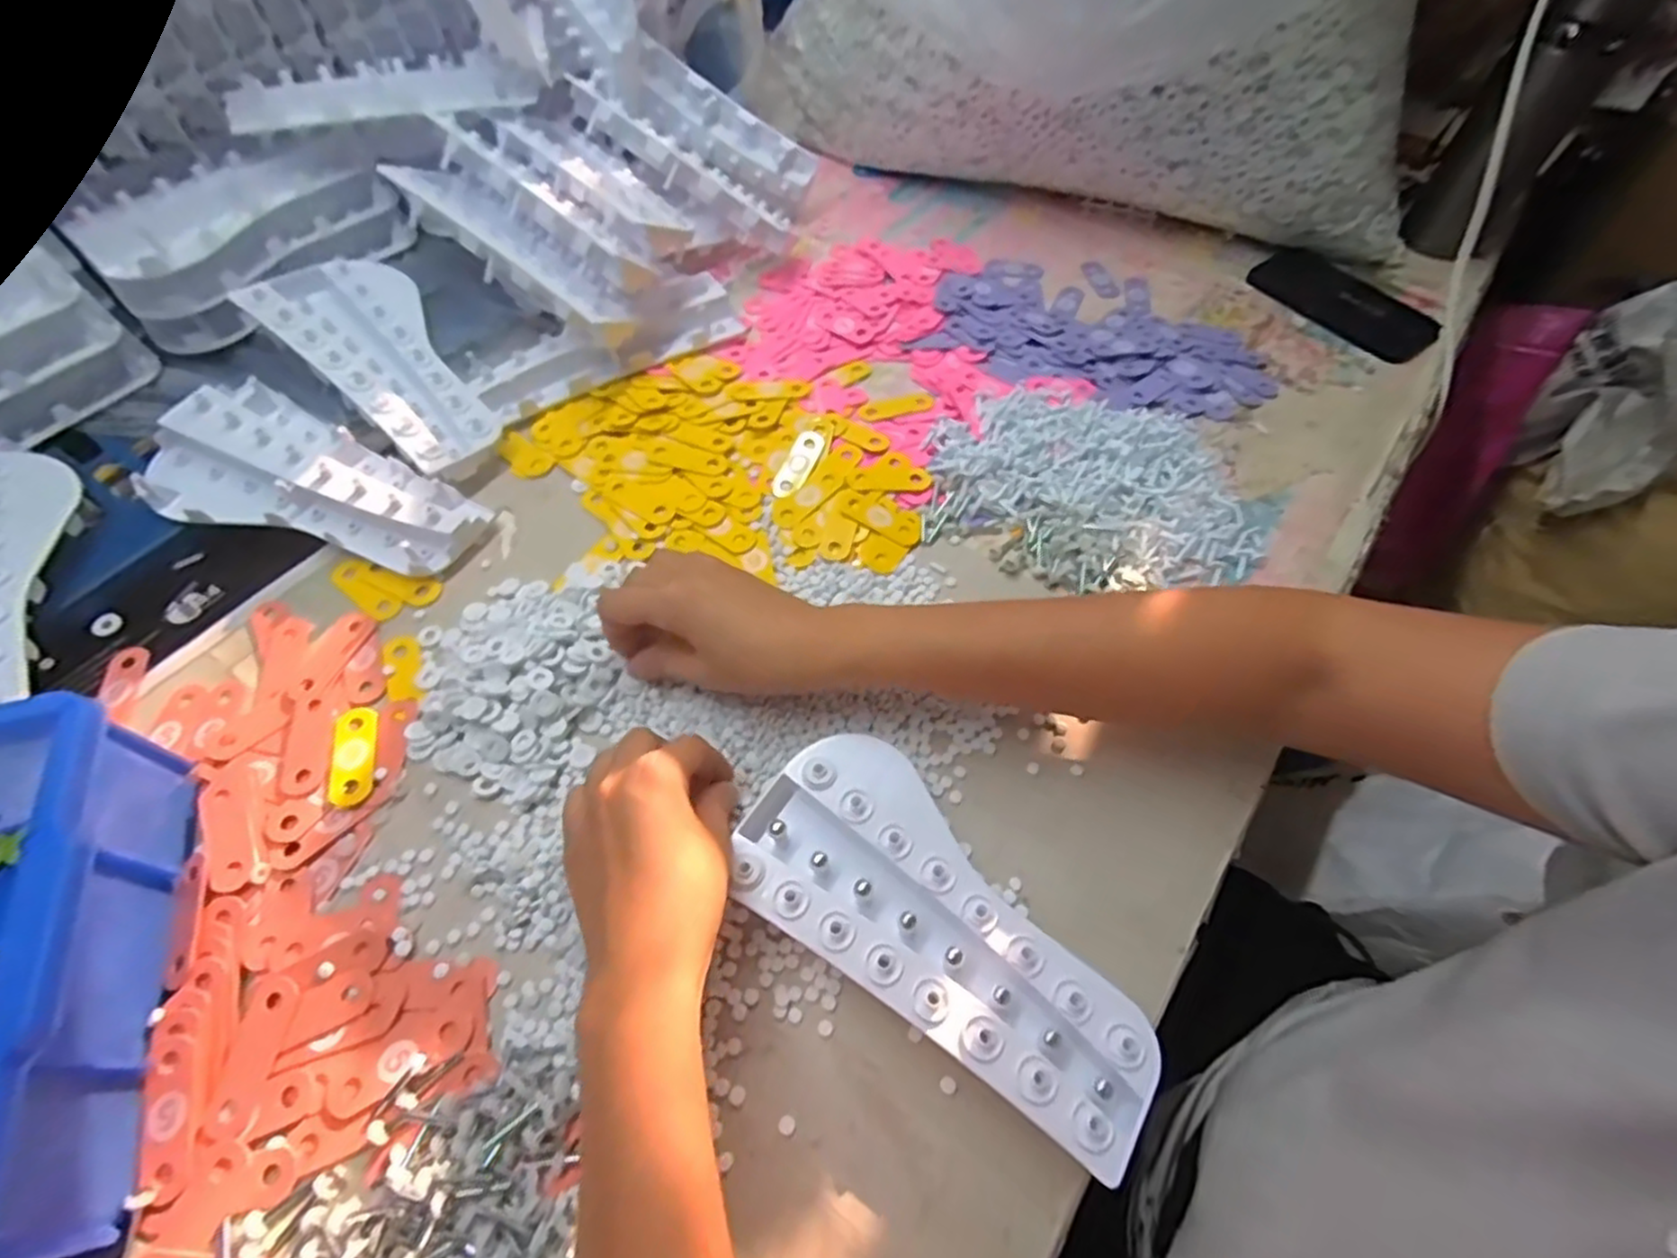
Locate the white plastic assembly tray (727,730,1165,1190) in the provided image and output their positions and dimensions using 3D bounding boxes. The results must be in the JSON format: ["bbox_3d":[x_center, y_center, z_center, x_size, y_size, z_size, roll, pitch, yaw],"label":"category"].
[{"bbox_3d":[0.055,0.149,0.371,0.222,0.036,0.107,31,63,17],"label":"white plastic assembly tray"}]

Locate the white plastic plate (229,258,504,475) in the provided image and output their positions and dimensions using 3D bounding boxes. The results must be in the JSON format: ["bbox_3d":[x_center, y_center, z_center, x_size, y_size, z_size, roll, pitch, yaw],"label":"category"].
[{"bbox_3d":[-0.351,-0.210,0.548,0.110,0.039,0.235,-36,65,-20],"label":"white plastic plate"}]

